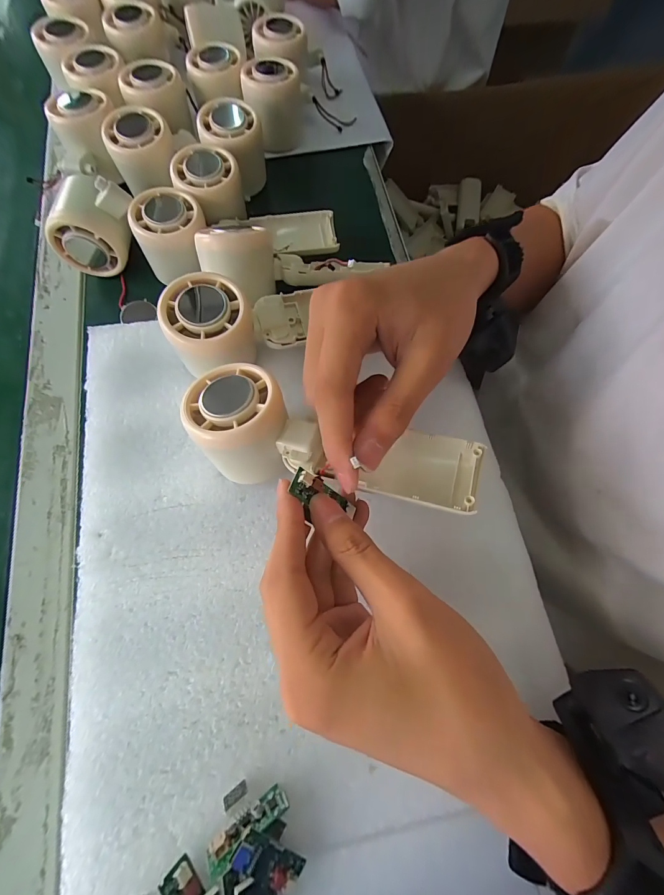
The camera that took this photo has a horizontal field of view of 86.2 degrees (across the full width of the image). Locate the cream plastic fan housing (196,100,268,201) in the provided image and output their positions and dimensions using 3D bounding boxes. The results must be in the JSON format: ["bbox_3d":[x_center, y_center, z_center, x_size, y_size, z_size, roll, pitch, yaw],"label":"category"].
[{"bbox_3d":[-0.093,-0.280,0.334,0.050,0.056,0.050,1,71,-2],"label":"cream plastic fan housing"}]

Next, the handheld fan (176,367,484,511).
[{"bbox_3d":[-0.001,-0.003,0.203,0.161,0.043,0.056,12,71,5],"label":"handheld fan"}]

